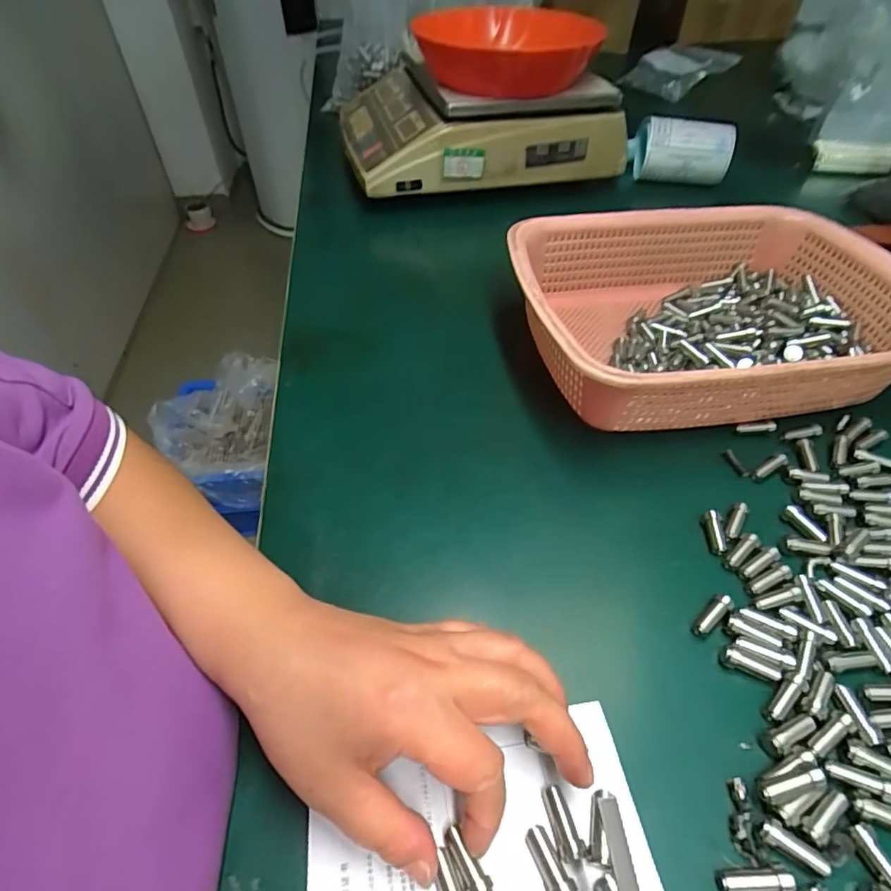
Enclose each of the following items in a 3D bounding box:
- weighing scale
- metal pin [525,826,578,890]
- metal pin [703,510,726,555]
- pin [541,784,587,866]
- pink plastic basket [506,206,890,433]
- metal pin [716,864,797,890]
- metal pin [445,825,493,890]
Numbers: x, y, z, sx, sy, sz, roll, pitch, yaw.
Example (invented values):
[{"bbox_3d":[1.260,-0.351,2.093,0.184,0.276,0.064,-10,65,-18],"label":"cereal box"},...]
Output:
[{"bbox_3d":[0.029,-0.431,0.694,0.317,0.094,0.257,-11,48,-9],"label":"weighing scale"},{"bbox_3d":[0.042,0.170,0.217,0.011,0.011,0.026,-17,49,-14],"label":"metal pin"},{"bbox_3d":[0.165,0.054,0.327,0.009,0.011,0.027,5,47,5],"label":"metal pin"},{"bbox_3d":[0.049,0.158,0.225,0.009,0.007,0.028,-13,48,-11],"label":"pin"},{"bbox_3d":[0.200,-0.107,0.422,0.290,0.075,0.213,-8,48,-7],"label":"pink plastic basket"},{"bbox_3d":[0.124,0.175,0.215,0.028,0.010,0.009,-10,47,8],"label":"metal pin"},{"bbox_3d":[0.008,0.168,0.215,0.009,0.004,0.027,-28,44,-23],"label":"metal pin"}]

